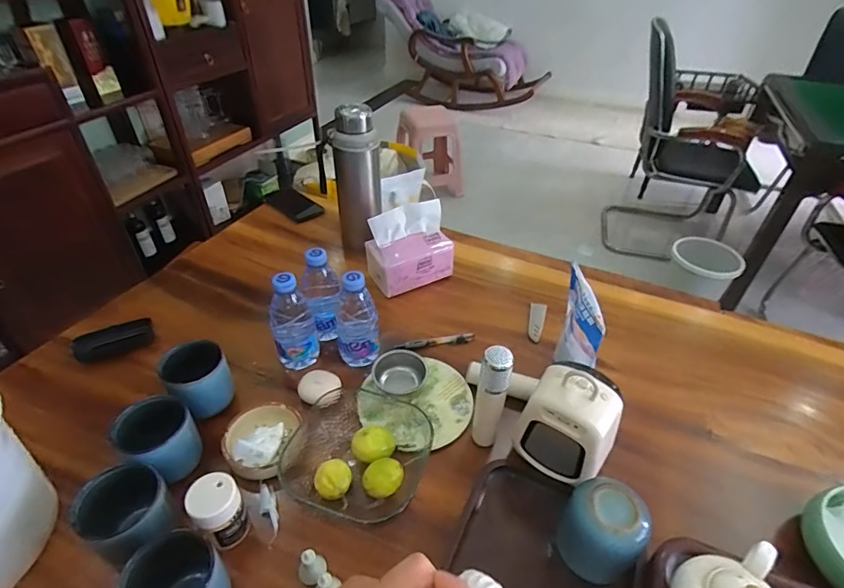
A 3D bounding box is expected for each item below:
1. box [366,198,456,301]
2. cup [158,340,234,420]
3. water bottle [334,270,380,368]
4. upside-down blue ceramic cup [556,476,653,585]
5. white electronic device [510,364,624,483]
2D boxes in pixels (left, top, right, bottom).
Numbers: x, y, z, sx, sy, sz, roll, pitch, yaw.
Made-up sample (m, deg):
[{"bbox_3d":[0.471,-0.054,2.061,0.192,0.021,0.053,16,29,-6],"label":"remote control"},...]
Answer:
[{"bbox_3d":[-0.021,-0.084,0.859,0.147,0.166,0.074,-18,44,-22],"label":"box"},{"bbox_3d":[-0.312,0.121,0.636,0.076,0.096,0.082,1,40,-1],"label":"cup"},{"bbox_3d":[-0.103,0.036,0.701,0.063,0.161,0.065,-5,40,-8],"label":"water bottle"},{"bbox_3d":[0.191,0.250,0.481,0.075,0.091,0.079,1,40,-1],"label":"upside-down blue ceramic cup"},{"bbox_3d":[0.186,0.153,0.560,0.103,0.159,0.113,26,46,27],"label":"white electronic device"}]

